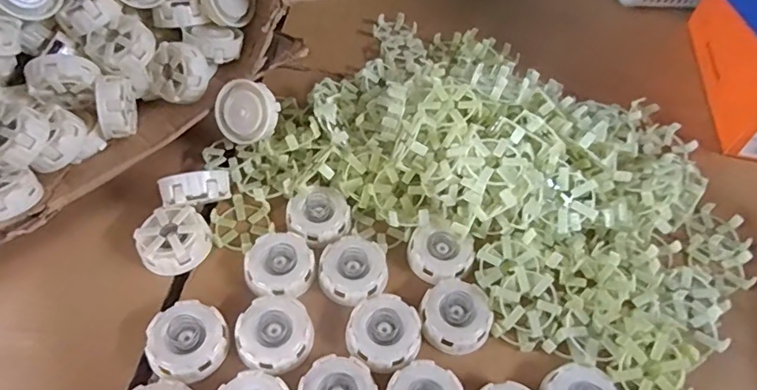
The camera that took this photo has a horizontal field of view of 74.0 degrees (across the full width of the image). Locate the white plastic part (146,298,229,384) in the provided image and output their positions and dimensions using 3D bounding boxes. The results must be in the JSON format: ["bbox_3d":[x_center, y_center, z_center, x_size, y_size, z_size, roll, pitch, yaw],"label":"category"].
[{"bbox_3d":[-0.150,0.114,0.393,0.057,0.025,0.057,2,53,-2],"label":"white plastic part"}]

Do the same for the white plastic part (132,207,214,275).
[{"bbox_3d":[-0.183,0.041,0.448,0.056,0.027,0.058,2,53,-2],"label":"white plastic part"}]

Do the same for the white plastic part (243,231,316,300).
[{"bbox_3d":[-0.086,0.059,0.439,0.059,0.025,0.057,2,53,-2],"label":"white plastic part"}]

